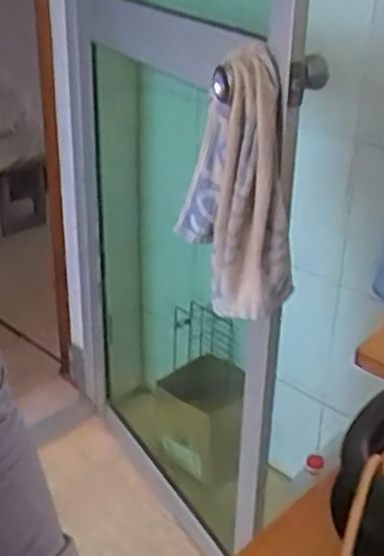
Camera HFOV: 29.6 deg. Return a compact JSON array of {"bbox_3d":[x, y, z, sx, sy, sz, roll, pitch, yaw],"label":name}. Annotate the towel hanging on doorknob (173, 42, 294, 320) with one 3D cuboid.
[{"bbox_3d":[0.061,-0.121,0.987,0.140,0.343,0.085,25,36,37],"label":"towel hanging on doorknob"}]

